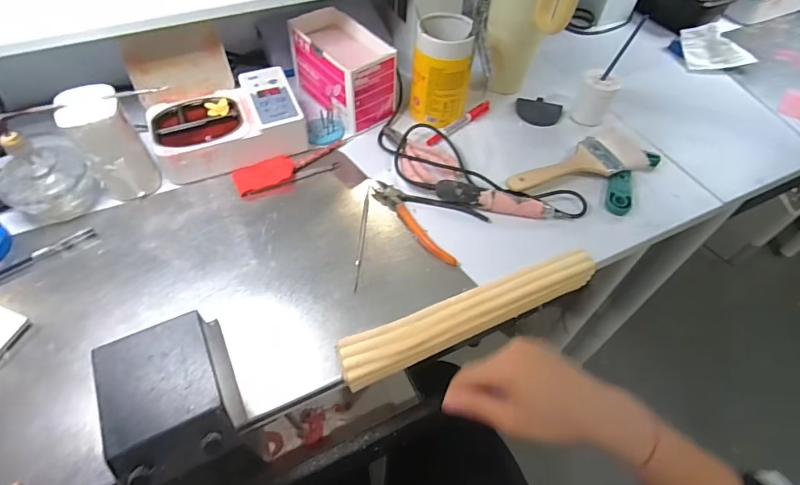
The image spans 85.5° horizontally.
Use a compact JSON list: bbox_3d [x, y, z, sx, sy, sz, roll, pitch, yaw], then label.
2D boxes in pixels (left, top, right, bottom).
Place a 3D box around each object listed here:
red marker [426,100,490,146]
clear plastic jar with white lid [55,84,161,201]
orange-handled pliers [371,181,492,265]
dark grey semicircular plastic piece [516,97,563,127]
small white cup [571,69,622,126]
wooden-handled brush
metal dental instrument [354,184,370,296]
[{"bbox_3d":[0.090,-0.180,0.648,0.134,0.016,0.017,-39,65,-24],"label":"red marker"},{"bbox_3d":[-0.337,-0.112,0.507,0.061,0.125,0.052,-25,60,-17],"label":"clear plastic jar with white lid"},{"bbox_3d":[0.027,-0.026,0.538,0.149,0.008,0.089,19,57,11],"label":"orange-handled pliers"},{"bbox_3d":[0.216,-0.207,0.681,0.070,0.006,0.064,24,59,14],"label":"dark grey semicircular plastic piece"},{"bbox_3d":[0.289,-0.218,0.641,0.051,0.062,0.043,16,57,8],"label":"small white cup"},{"bbox_3d":[0.236,-0.111,0.588,0.201,0.016,0.077,-17,58,-13],"label":"wooden-handled brush"},{"bbox_3d":[-0.046,-0.010,0.524,0.007,0.004,0.153,4,56,1],"label":"metal dental instrument"}]

